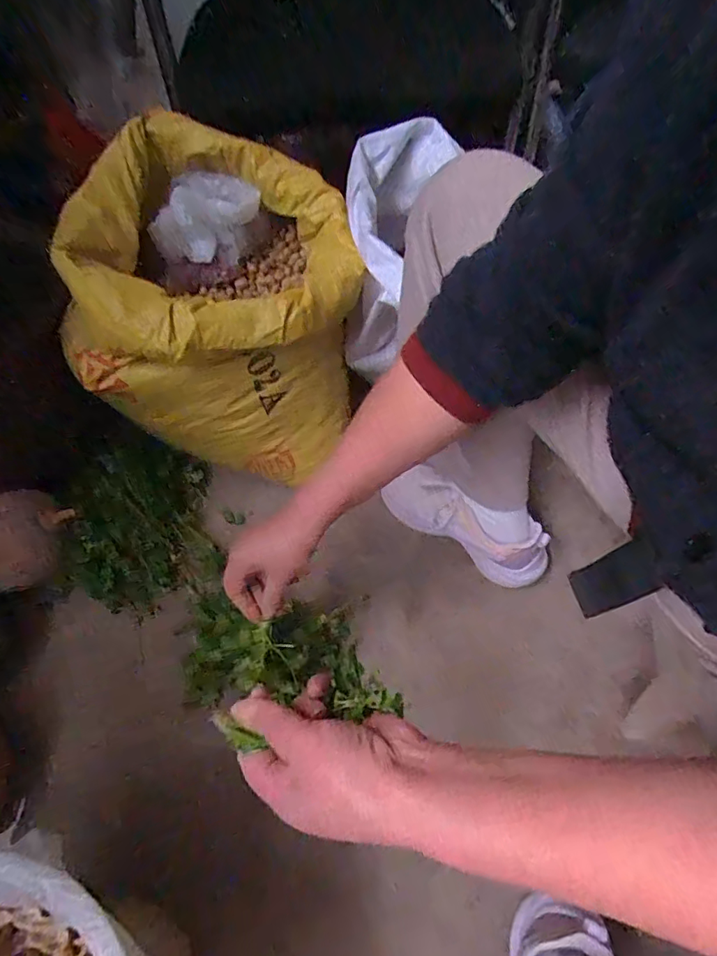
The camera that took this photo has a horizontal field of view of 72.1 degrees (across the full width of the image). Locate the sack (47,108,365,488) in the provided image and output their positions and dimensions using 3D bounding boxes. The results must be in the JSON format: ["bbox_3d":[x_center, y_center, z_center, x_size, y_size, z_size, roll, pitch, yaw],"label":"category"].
[{"bbox_3d":[-0.171,-0.220,0.694,0.338,0.364,0.326,9,55,9],"label":"sack"}]

